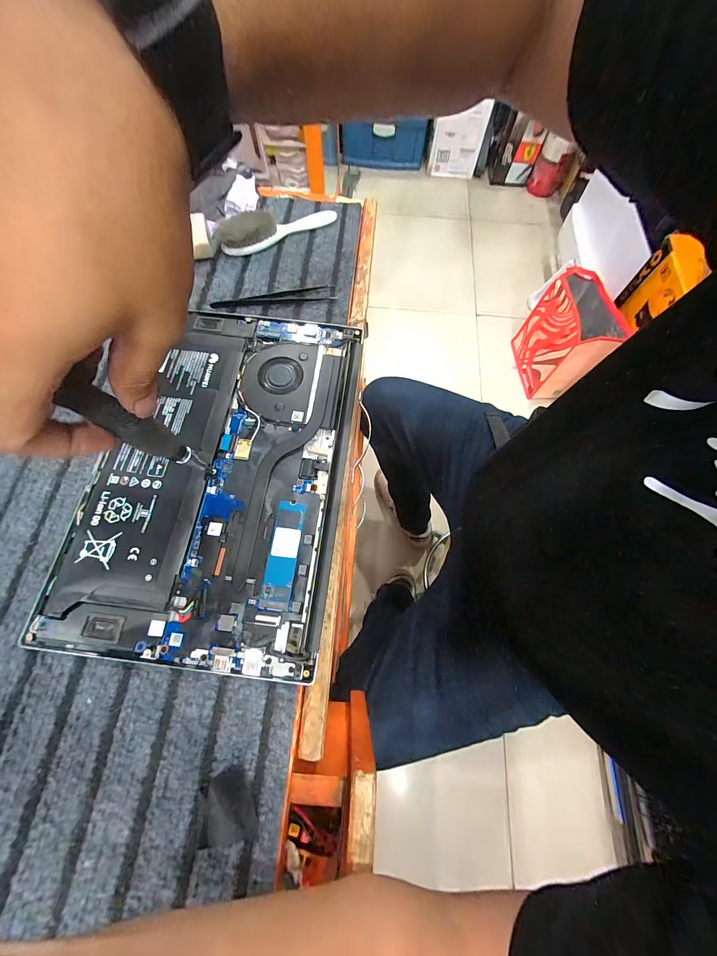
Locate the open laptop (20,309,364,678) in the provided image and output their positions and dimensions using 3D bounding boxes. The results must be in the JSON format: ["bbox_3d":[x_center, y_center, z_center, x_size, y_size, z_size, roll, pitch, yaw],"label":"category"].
[{"bbox_3d":[-0.115,-0.015,0.283,0.205,0.020,0.313,7,69,3],"label":"open laptop"}]

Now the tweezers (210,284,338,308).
[{"bbox_3d":[-0.093,-0.202,0.357,0.135,0.008,0.020,-9,71,-5],"label":"tweezers"}]

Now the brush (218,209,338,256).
[{"bbox_3d":[-0.095,-0.303,0.381,0.145,0.034,0.034,-27,73,-10],"label":"brush"}]

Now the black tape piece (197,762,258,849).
[{"bbox_3d":[-0.084,0.214,0.210,0.034,0.004,0.039,-4,70,-3],"label":"black tape piece"}]

